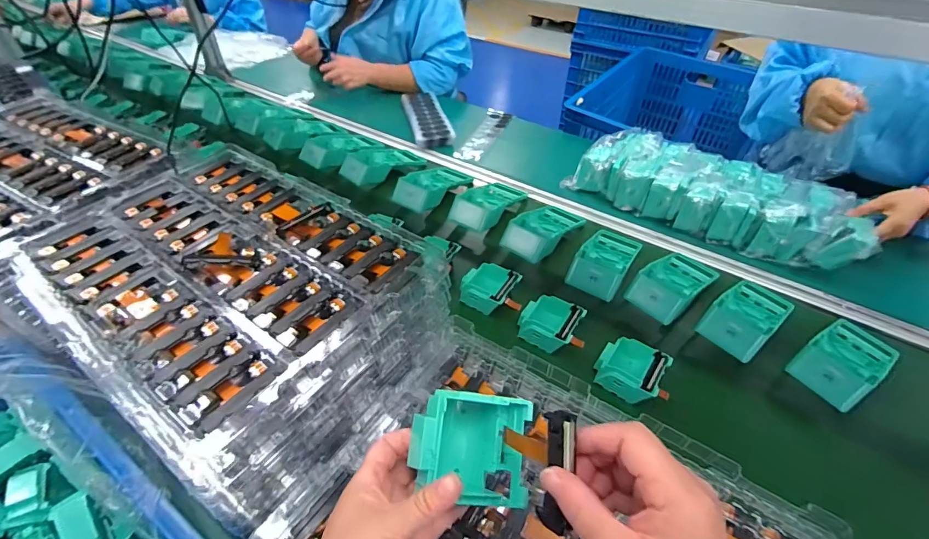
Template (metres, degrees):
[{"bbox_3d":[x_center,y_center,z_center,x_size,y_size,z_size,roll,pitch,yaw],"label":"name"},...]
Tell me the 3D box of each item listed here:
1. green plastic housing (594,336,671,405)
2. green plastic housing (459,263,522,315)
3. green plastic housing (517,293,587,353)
[{"bbox_3d":[0.220,0.134,0.565,0.084,0.038,0.081,30,50,26],"label":"green plastic housing"},{"bbox_3d":[0.037,0.031,0.666,0.082,0.036,0.080,22,47,20],"label":"green plastic housing"},{"bbox_3d":[0.123,0.080,0.617,0.083,0.037,0.077,22,47,20],"label":"green plastic housing"}]

